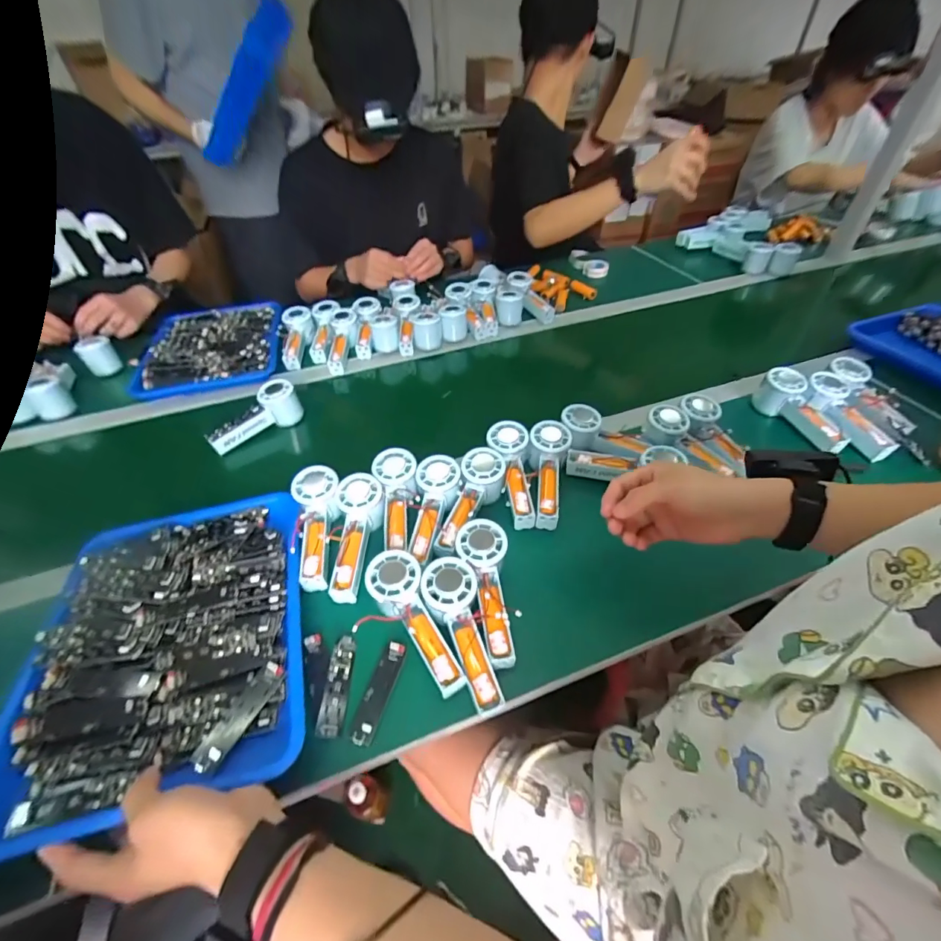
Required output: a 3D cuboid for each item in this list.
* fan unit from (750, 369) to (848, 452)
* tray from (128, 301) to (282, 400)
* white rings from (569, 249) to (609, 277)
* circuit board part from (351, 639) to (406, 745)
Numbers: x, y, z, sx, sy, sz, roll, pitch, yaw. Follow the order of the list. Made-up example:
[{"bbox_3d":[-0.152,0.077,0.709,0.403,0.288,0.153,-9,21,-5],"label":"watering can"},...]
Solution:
[{"bbox_3d":[0.511,-0.093,0.676,0.056,0.056,0.148,-8,47,-6],"label":"fan unit"},{"bbox_3d":[-0.506,-0.253,0.868,0.264,0.038,0.322,-15,48,-12],"label":"tray"},{"bbox_3d":[0.311,-0.558,1.170,0.068,0.027,0.139,-14,48,-11],"label":"white rings"},{"bbox_3d":[-0.090,0.217,0.430,0.021,0.014,0.092,13,48,14],"label":"circuit board part"}]

